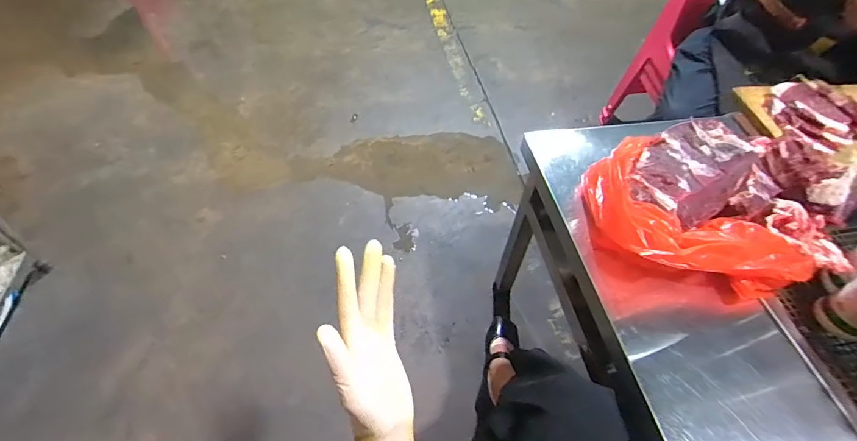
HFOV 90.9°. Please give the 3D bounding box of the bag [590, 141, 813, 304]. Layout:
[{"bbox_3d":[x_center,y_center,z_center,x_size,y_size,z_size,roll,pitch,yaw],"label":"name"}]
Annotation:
[{"bbox_3d":[0.359,0.015,0.602,0.188,0.093,0.301,-35,61,-26],"label":"bag"}]

